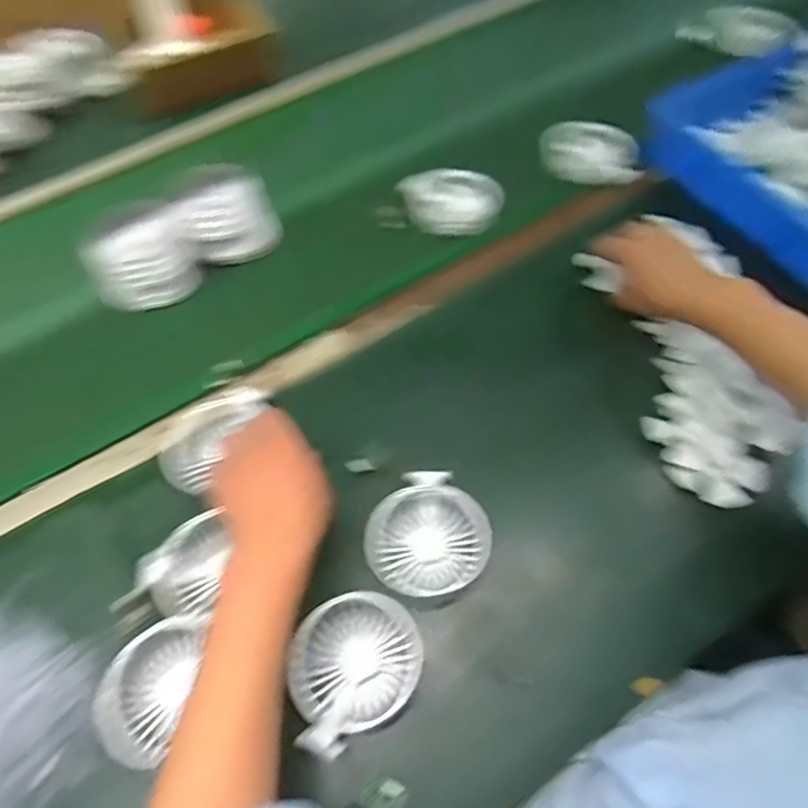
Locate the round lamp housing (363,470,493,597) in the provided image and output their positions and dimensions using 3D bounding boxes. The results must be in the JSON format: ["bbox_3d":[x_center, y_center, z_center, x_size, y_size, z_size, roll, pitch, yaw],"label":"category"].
[{"bbox_3d":[0.017,0.109,0.466,0.096,0.028,0.095,-1,58,2],"label":"round lamp housing"}]

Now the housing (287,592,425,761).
[{"bbox_3d":[-0.039,0.190,0.419,0.100,0.028,0.093,-1,58,2],"label":"housing"}]

